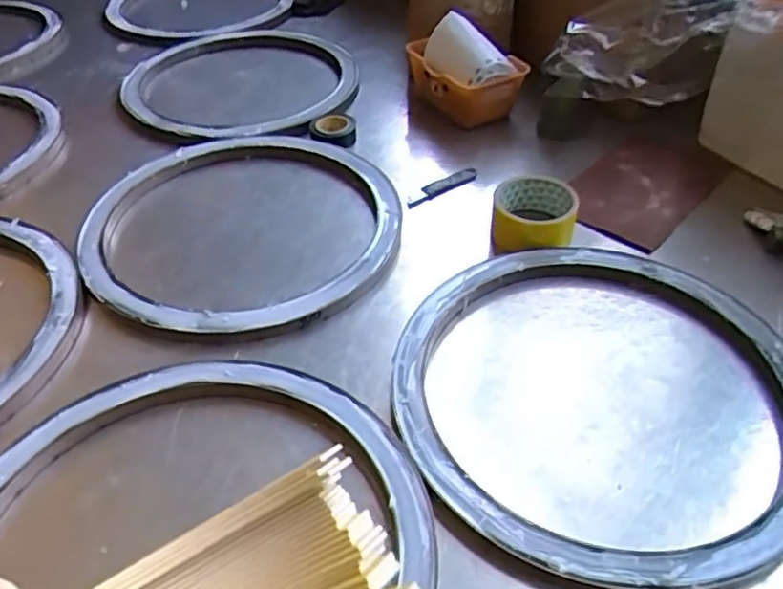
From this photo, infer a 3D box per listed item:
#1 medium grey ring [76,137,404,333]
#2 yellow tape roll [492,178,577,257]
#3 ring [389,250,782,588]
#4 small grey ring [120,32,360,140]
[{"bbox_3d":[-0.162,-0.079,0.711,0.336,0.018,0.319,0,43,0],"label":"medium grey ring"},{"bbox_3d":[0.148,-0.082,0.691,0.080,0.043,0.088,0,43,0],"label":"yellow tape roll"},{"bbox_3d":[0.170,0.076,0.541,0.330,0.023,0.328,0,43,0],"label":"ring"},{"bbox_3d":[-0.218,-0.310,0.952,0.342,0.026,0.319,0,43,0],"label":"small grey ring"}]

